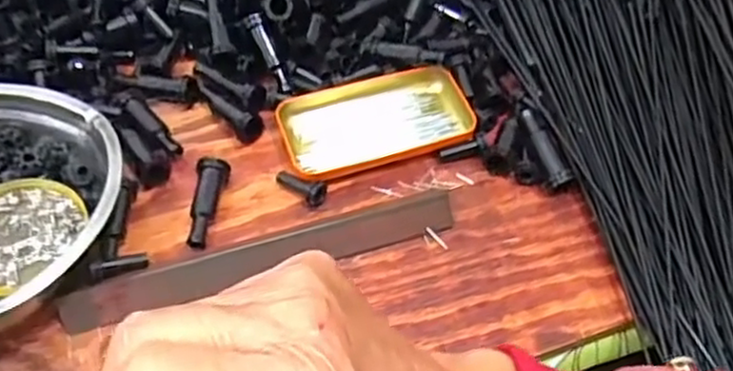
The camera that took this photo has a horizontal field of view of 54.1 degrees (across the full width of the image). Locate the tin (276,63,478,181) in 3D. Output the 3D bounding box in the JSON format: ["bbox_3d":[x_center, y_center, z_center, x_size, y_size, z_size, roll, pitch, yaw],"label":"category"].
[{"bbox_3d":[0.006,-0.052,0.551,0.139,0.019,0.073,-15,56,-12],"label":"tin"}]

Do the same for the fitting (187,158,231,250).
[{"bbox_3d":[-0.112,0.012,0.505,0.020,0.021,0.067,4,54,1],"label":"fitting"}]

